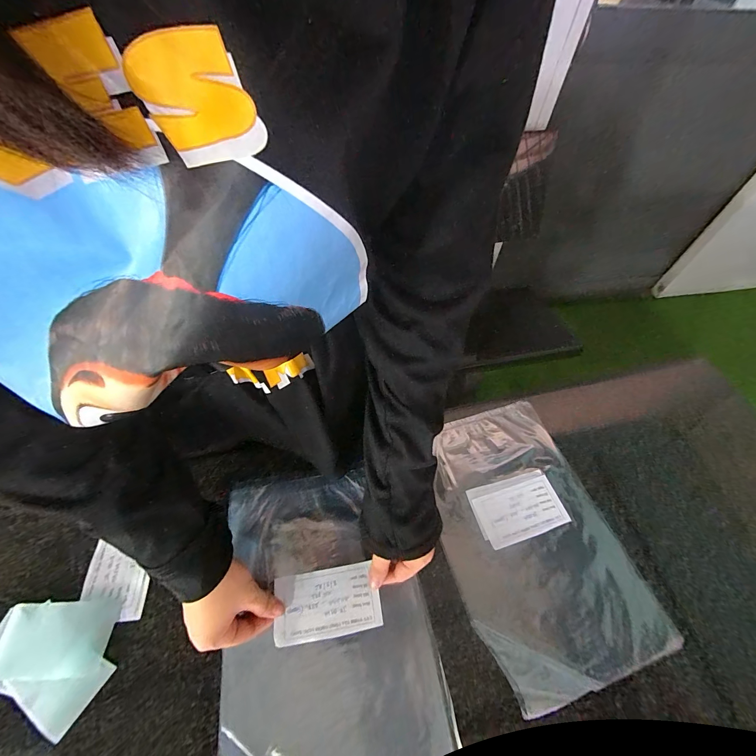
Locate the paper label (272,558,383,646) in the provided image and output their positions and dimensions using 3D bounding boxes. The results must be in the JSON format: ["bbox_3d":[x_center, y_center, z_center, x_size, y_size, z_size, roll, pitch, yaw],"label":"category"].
[{"bbox_3d":[-0.051,0.227,0.339,0.101,0.009,0.058,-7,58,-7],"label":"paper label"}]

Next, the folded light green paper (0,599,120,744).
[{"bbox_3d":[-0.313,0.259,0.322,0.126,0.007,0.090,19,57,10],"label":"folded light green paper"}]

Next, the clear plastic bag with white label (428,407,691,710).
[{"bbox_3d":[0.171,0.174,0.393,0.194,0.018,0.288,-14,59,-11],"label":"clear plastic bag with white label"}]

